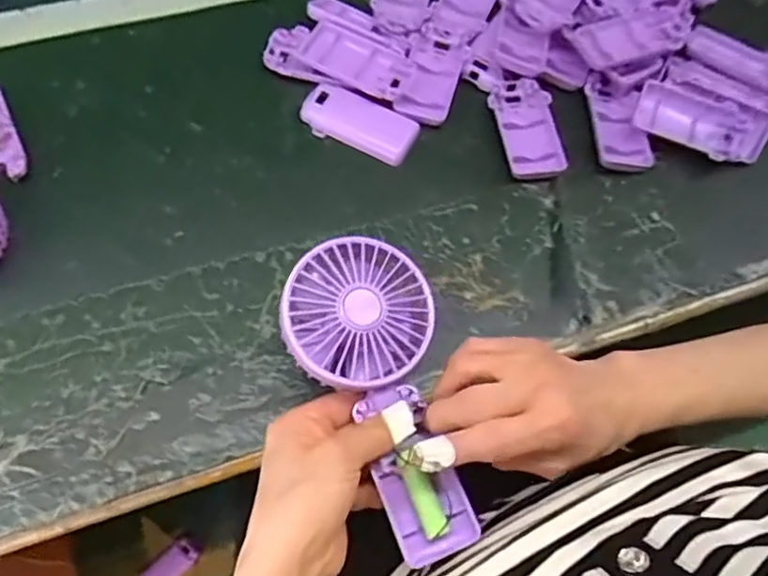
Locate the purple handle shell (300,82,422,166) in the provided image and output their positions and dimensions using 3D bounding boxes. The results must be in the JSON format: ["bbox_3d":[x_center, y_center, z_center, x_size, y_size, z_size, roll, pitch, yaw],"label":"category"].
[{"bbox_3d":[-0.021,-0.137,0.531,0.096,0.013,0.043,24,65,9],"label":"purple handle shell"}]

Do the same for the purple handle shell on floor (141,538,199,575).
[{"bbox_3d":[-0.349,0.455,1.052,0.097,0.014,0.045,-41,73,-19],"label":"purple handle shell on floor"}]

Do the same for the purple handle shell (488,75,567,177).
[{"bbox_3d":[0.118,-0.133,0.536,0.047,0.012,0.095,-7,65,-6],"label":"purple handle shell"}]

